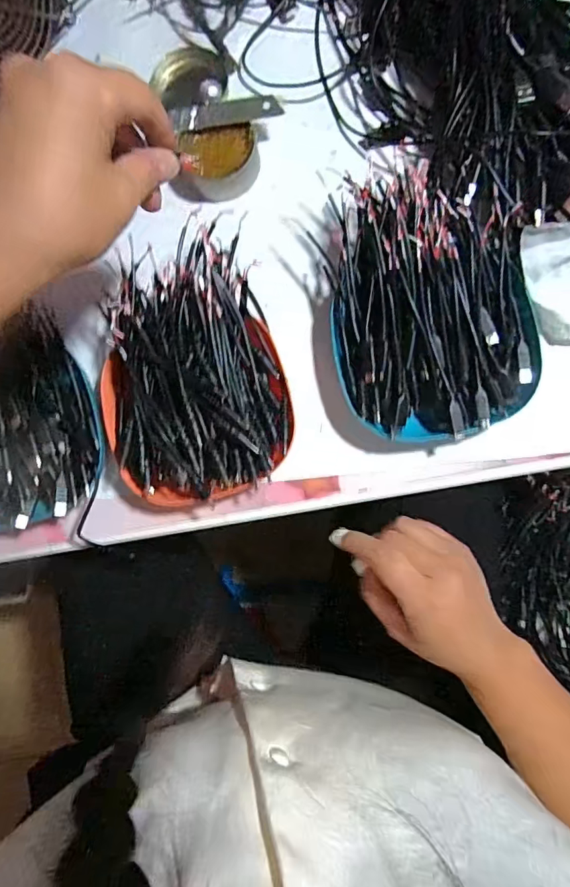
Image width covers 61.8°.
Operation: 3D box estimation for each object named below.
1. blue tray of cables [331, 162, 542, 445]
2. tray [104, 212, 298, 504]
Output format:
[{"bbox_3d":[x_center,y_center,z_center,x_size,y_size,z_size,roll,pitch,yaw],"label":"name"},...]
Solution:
[{"bbox_3d":[0.103,-0.096,0.342,0.134,0.060,0.182,-11,85,5],"label":"blue tray of cables"},{"bbox_3d":[-0.072,-0.055,0.357,0.133,0.057,0.191,-15,85,5],"label":"tray"}]

